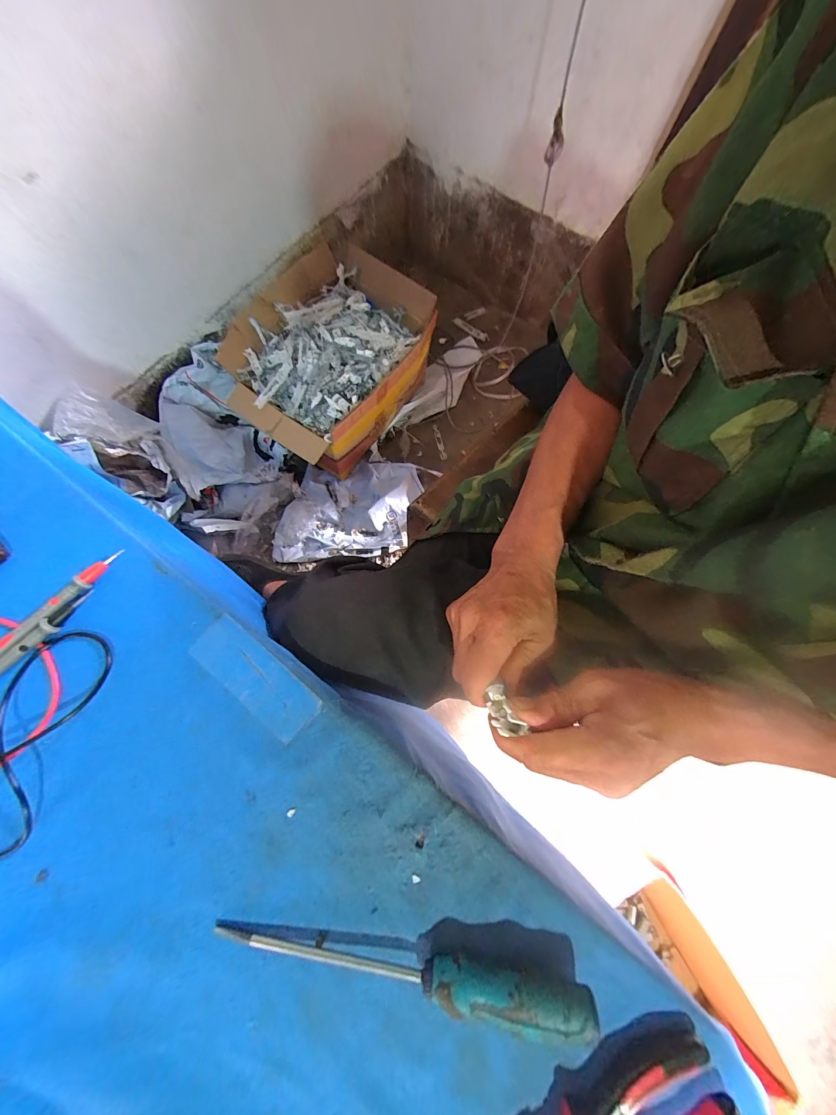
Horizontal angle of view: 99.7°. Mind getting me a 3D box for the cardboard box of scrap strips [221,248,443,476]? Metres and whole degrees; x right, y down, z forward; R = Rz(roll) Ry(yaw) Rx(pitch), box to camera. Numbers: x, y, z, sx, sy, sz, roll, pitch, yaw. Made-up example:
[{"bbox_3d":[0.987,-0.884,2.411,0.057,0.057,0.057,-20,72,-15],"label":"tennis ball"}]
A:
[{"bbox_3d":[-0.224,-0.511,0.920,0.395,0.194,0.530,35,77,7],"label":"cardboard box of scrap strips"}]

